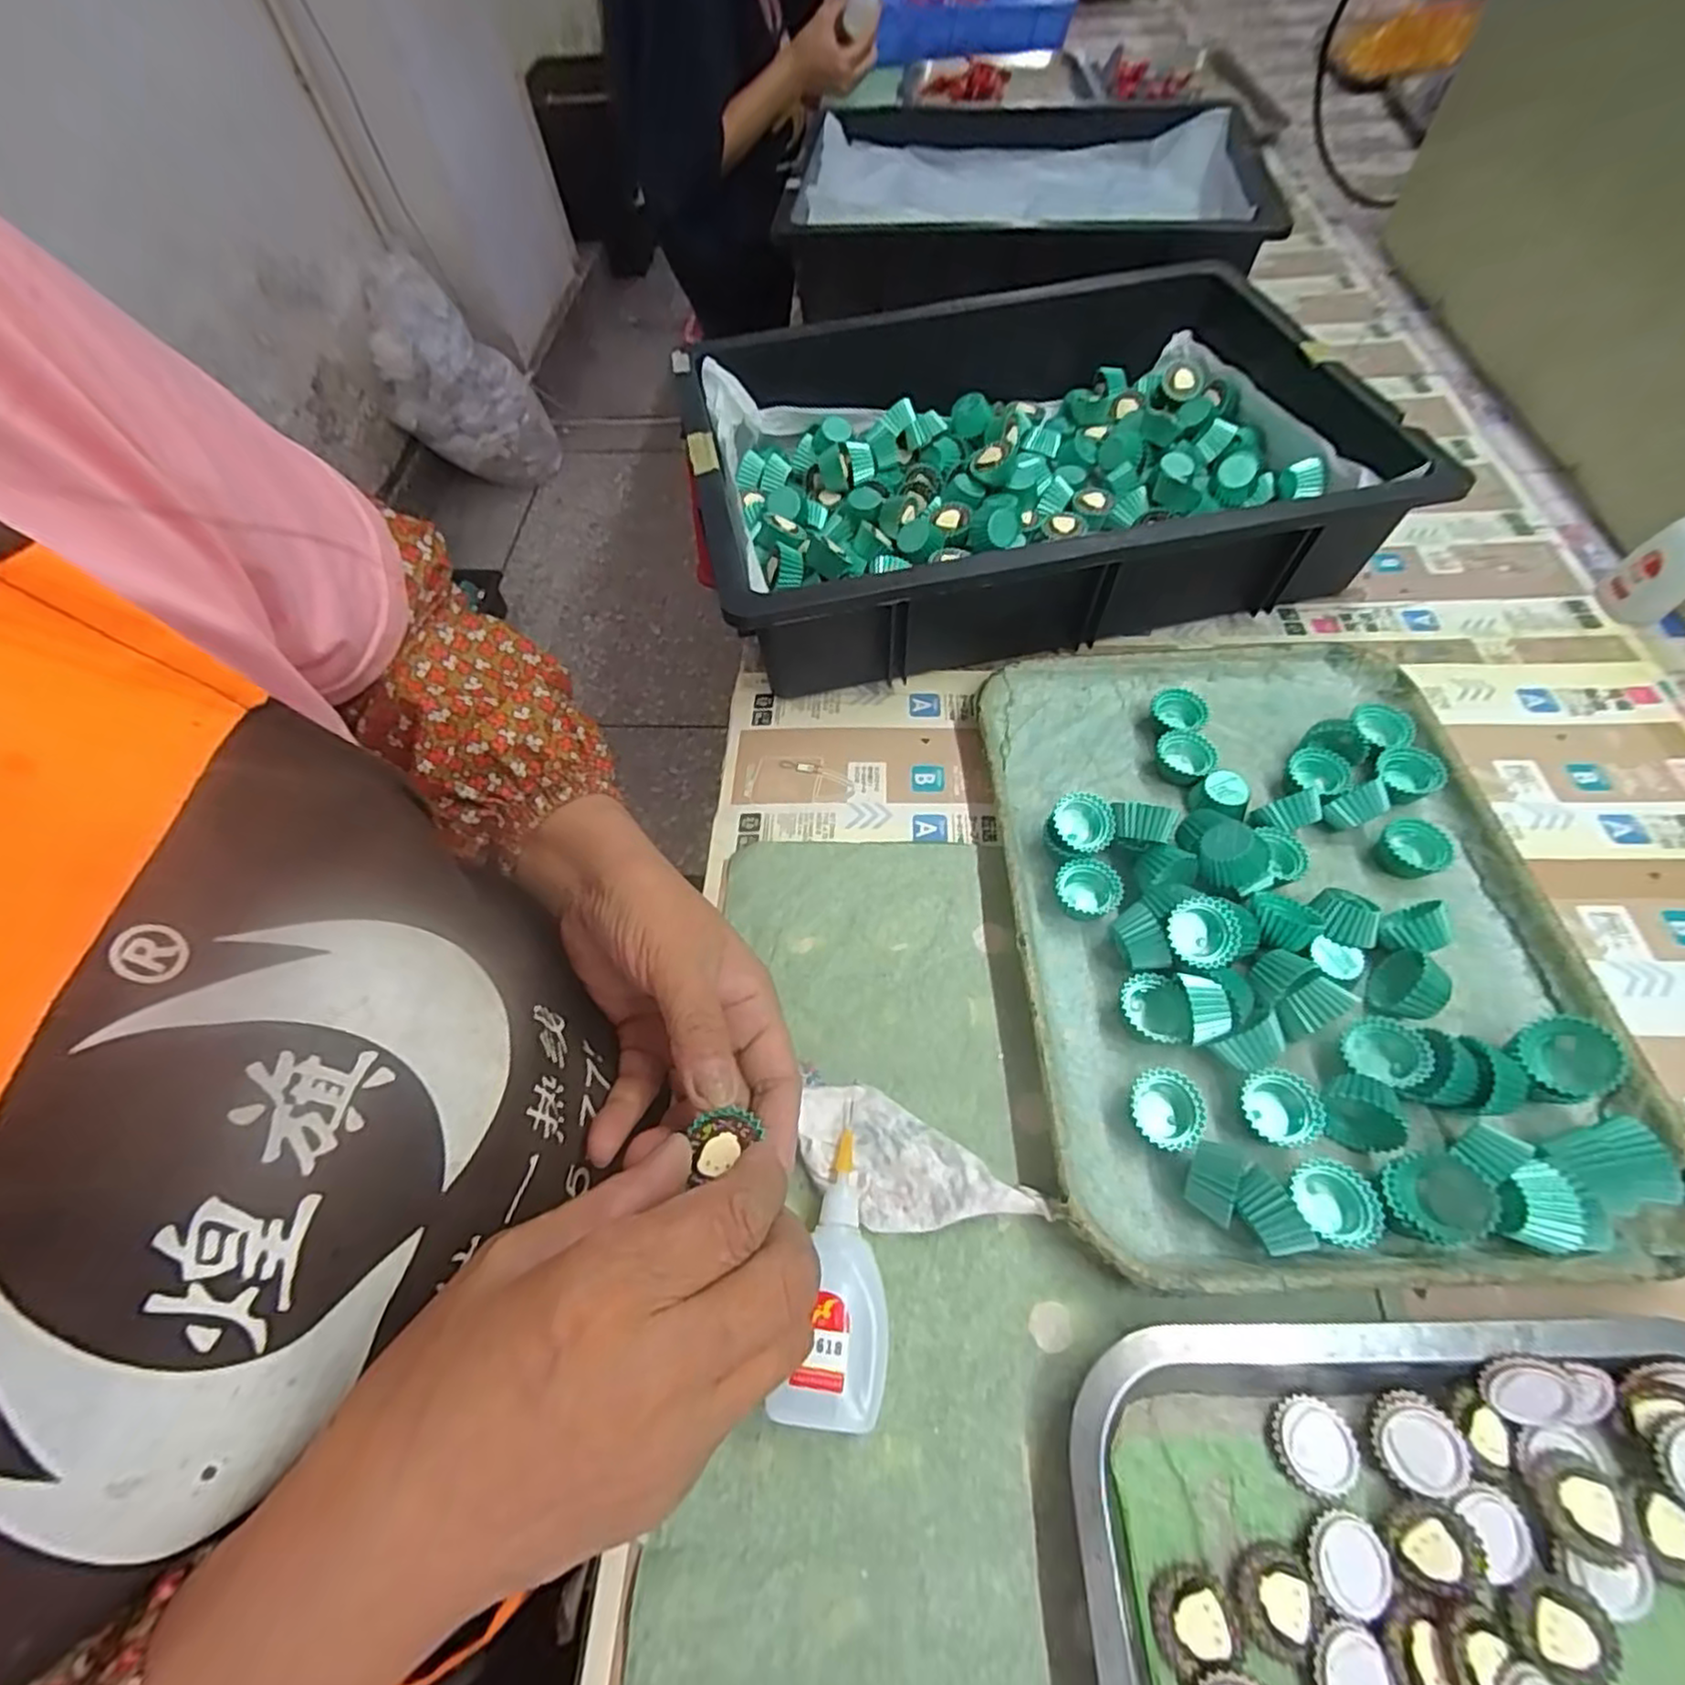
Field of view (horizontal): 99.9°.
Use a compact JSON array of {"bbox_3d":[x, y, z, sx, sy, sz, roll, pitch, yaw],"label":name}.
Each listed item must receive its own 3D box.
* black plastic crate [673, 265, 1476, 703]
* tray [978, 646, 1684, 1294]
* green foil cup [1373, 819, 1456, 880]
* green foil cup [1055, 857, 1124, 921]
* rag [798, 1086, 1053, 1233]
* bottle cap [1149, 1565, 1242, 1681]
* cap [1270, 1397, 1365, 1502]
[{"bbox_3d":[0.124,-0.270,0.507,0.430,0.094,0.325,-11,58,-4],"label":"black plastic crate"},{"bbox_3d":[0.214,0.025,0.357,0.256,0.032,0.334,-2,58,1],"label":"tray"},{"bbox_3d":[0.299,0.005,0.371,0.030,0.016,0.030,-1,58,2],"label":"green foil cup"},{"bbox_3d":[0.127,0.026,0.368,0.031,0.019,0.030,-1,58,2],"label":"green foil cup"},{"bbox_3d":[0.027,0.145,0.308,0.106,0.013,0.048,29,63,19],"label":"rag"},{"bbox_3d":[0.116,0.256,0.233,0.027,0.004,0.024,-13,58,-5],"label":"bottle cap"},{"bbox_3d":[0.171,0.218,0.255,0.028,0.005,0.027,-1,58,2],"label":"cap"}]

